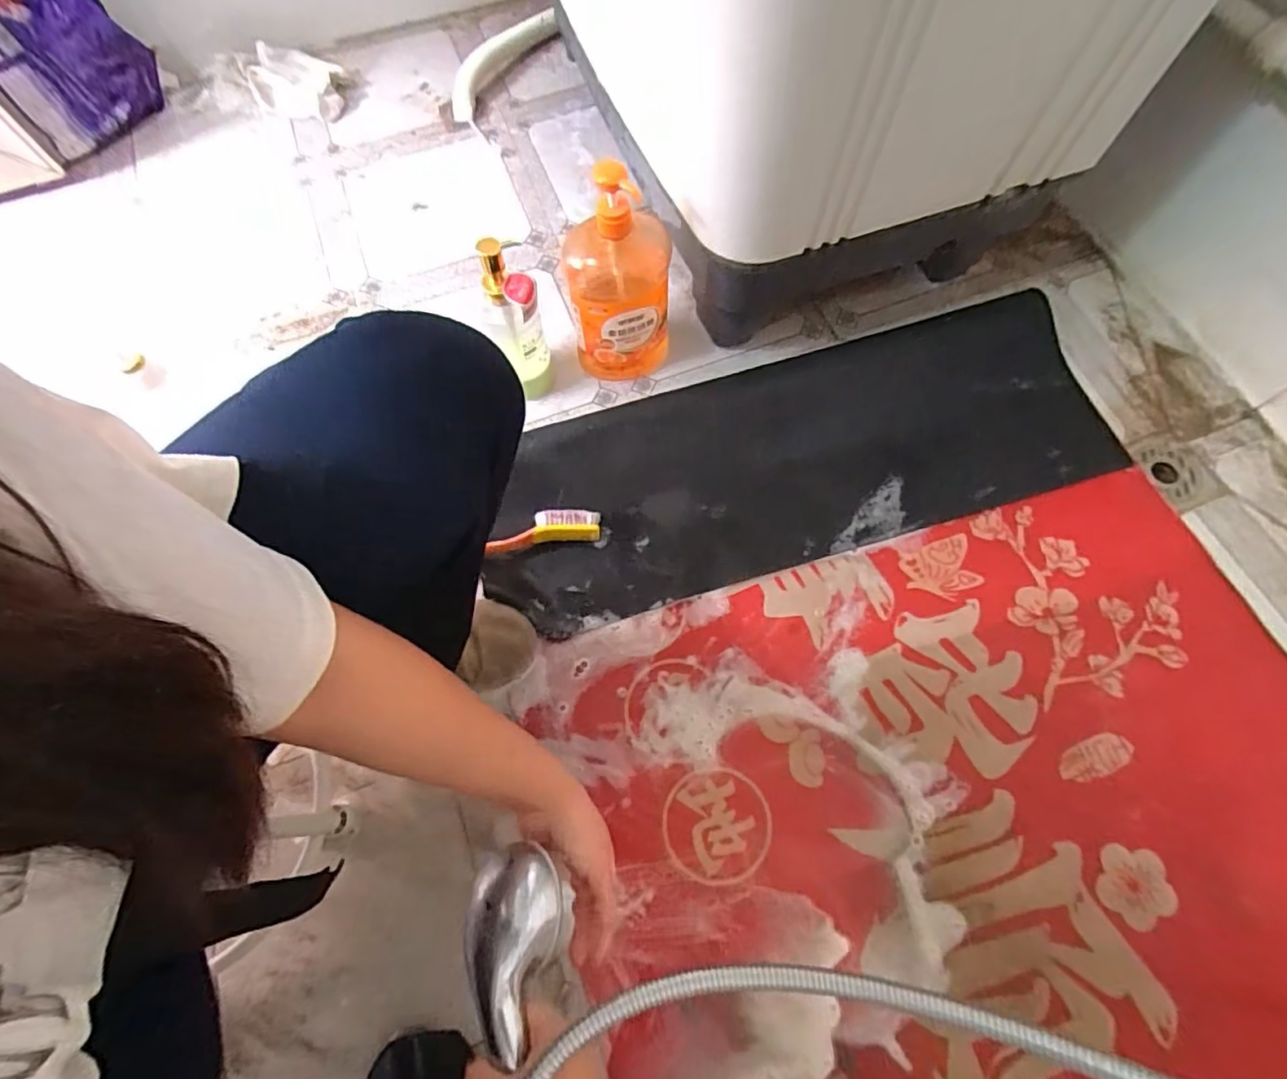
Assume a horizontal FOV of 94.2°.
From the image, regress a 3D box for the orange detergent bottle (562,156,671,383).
[{"bbox_3d":[-0.028,-0.297,0.692,0.118,0.256,0.085,-1,69,0],"label":"orange detergent bottle"}]

